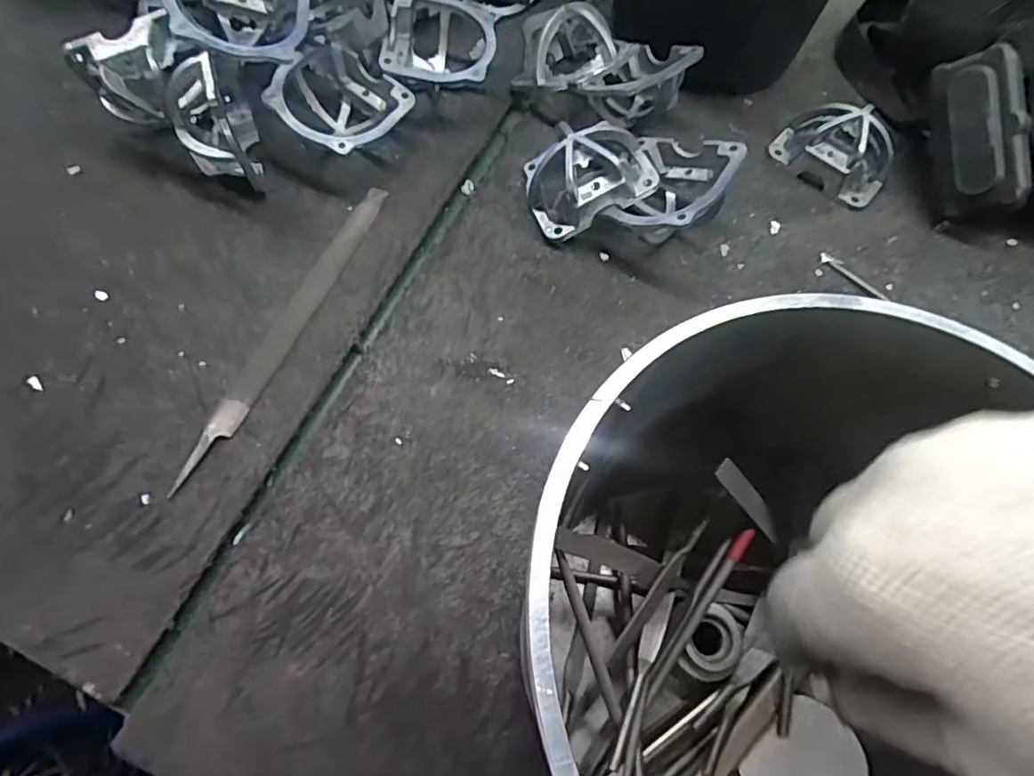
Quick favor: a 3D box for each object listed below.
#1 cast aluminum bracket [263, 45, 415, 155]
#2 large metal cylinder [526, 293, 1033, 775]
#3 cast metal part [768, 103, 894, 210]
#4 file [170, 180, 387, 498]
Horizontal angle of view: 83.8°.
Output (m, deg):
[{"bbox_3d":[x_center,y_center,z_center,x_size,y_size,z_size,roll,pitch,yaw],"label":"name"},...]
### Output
[{"bbox_3d":[-0.125,-0.193,0.405,0.076,0.058,0.080,1,65,-2],"label":"cast aluminum bracket"},{"bbox_3d":[0.072,0.090,0.203,0.146,0.171,0.172,4,61,-2],"label":"large metal cylinder"},{"bbox_3d":[0.241,-0.183,0.427,0.083,0.041,0.065,38,70,16],"label":"cast metal part"},{"bbox_3d":[-0.143,-0.044,0.366,0.021,0.004,0.228,20,66,9],"label":"file"}]

